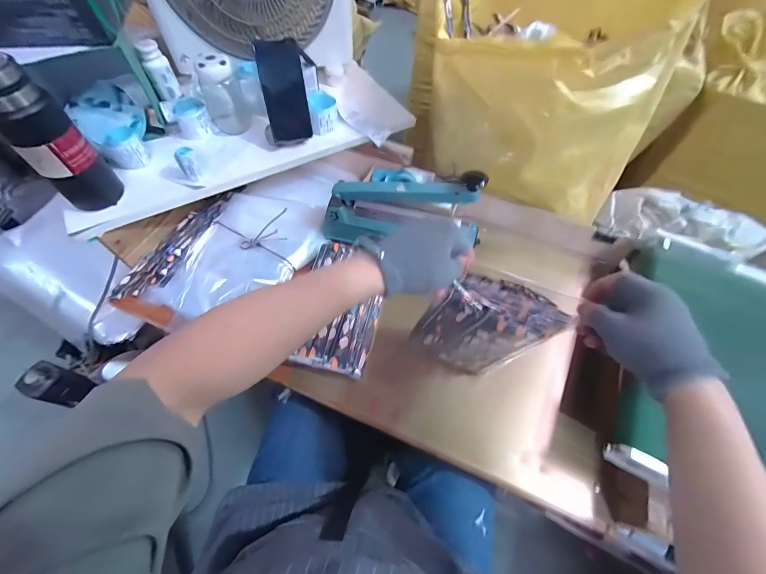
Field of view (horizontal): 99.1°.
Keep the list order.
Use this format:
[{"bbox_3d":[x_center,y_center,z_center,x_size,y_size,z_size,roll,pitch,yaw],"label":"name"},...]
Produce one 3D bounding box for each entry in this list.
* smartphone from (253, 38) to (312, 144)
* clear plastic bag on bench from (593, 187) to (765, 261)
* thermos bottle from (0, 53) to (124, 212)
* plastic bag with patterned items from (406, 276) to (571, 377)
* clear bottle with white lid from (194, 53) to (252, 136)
[{"bbox_3d":[-0.184,-0.363,0.616,0.076,0.162,0.013,-16,40,-18],"label":"smartphone"},{"bbox_3d":[0.821,-0.158,0.889,0.391,0.111,0.105,23,61,10],"label":"clear plastic bag on bench"},{"bbox_3d":[-0.498,-0.219,0.490,0.091,0.222,0.084,38,65,17],"label":"thermos bottle"},{"bbox_3d":[0.122,0.062,0.464,0.126,0.235,0.054,25,63,-1],"label":"plastic bag with patterned items"},{"bbox_3d":[-0.317,-0.390,0.636,0.078,0.121,0.093,-15,62,-12],"label":"clear bottle with white lid"}]

